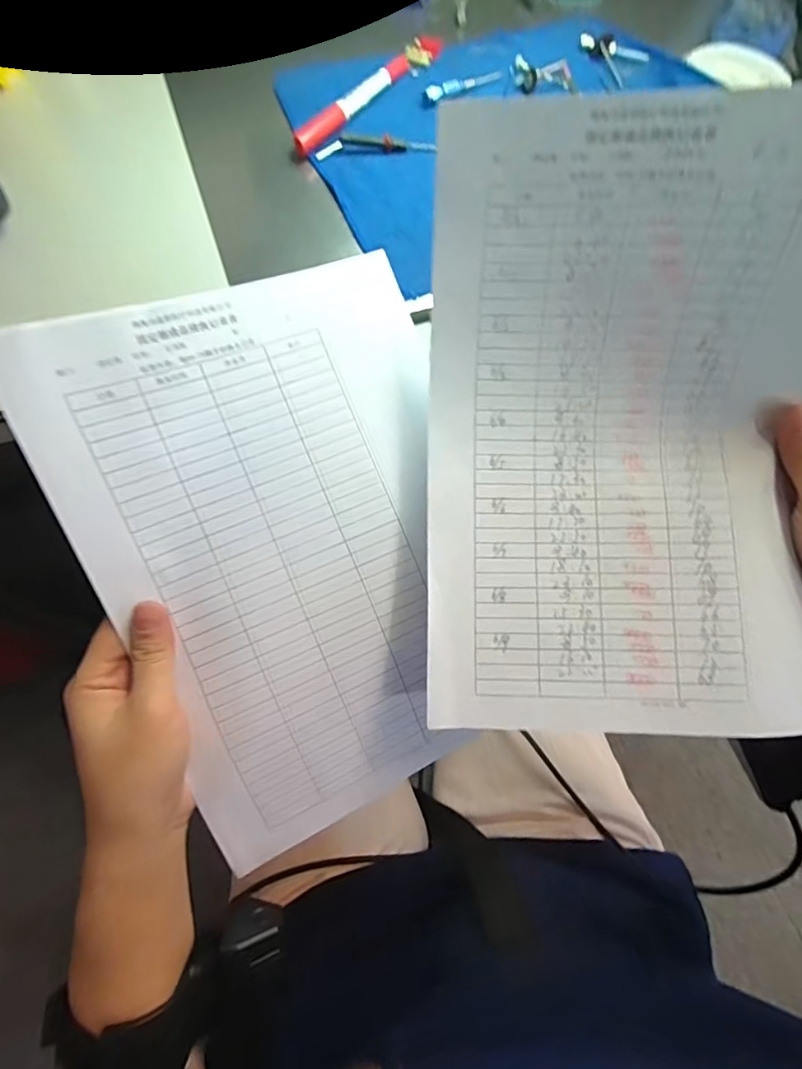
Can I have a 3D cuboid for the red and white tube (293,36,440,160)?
[{"bbox_3d":[-0.023,-0.343,0.386,0.020,0.010,0.182,33,70,11],"label":"red and white tube"}]

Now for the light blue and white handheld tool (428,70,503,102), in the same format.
[{"bbox_3d":[0.050,-0.352,0.392,0.069,0.006,0.010,-29,72,-13],"label":"light blue and white handheld tool"}]

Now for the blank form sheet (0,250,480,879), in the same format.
[{"bbox_3d":[-0.049,0.010,0.270,0.197,0.030,0.288,-22,95,-14],"label":"blank form sheet"}]

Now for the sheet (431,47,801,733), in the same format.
[{"bbox_3d":[0.115,-0.044,0.228,0.209,0.079,0.284,-3,88,0],"label":"sheet"}]

